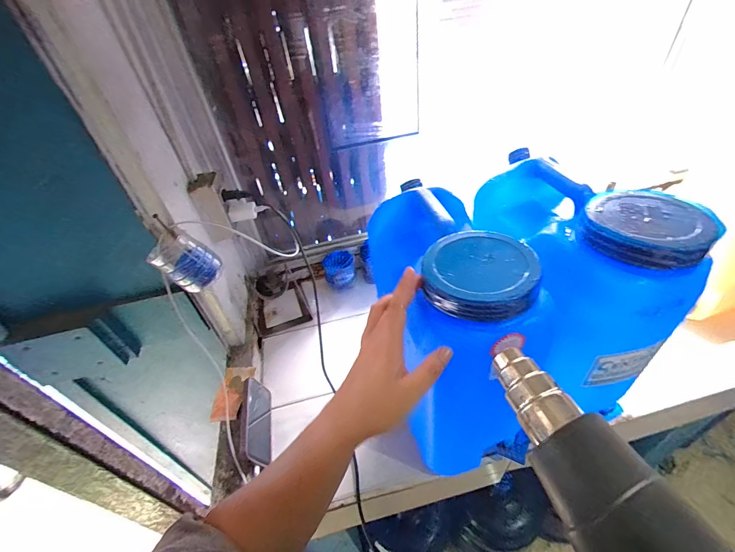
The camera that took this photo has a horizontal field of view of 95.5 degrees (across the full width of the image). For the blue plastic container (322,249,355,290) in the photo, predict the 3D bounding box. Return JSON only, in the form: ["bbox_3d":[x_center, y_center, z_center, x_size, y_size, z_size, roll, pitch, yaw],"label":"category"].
[{"bbox_3d":[-0.076,-0.012,0.943,0.086,0.089,0.066,-11,42,-3],"label":"blue plastic container"}]

